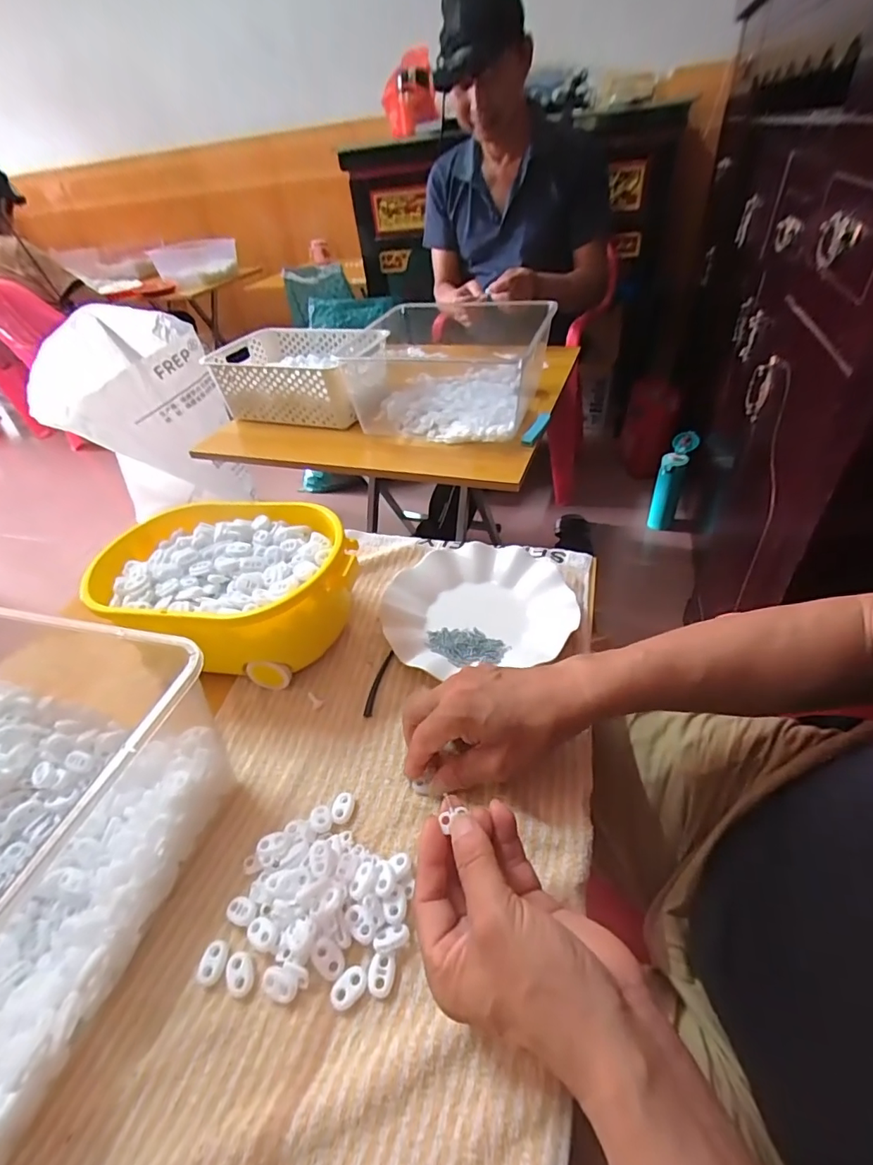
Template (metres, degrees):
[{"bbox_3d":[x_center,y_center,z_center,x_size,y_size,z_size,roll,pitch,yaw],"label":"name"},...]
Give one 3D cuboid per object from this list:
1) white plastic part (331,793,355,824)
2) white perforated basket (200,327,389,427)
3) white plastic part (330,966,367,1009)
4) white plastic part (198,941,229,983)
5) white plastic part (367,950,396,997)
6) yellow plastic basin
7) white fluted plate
[{"bbox_3d":[-0.069,0.166,0.363,0.014,0.005,0.022,7,43,15],"label":"white plastic part"},{"bbox_3d":[-0.255,-0.393,0.947,0.305,0.113,0.203,12,44,20],"label":"white perforated basket"},{"bbox_3d":[-0.051,0.236,0.288,0.023,0.005,0.015,-33,47,-26],"label":"white plastic part"},{"bbox_3d":[-0.137,0.231,0.303,0.015,0.004,0.022,-3,41,5],"label":"white plastic part"},{"bbox_3d":[-0.032,0.230,0.291,0.016,0.006,0.020,-4,41,3],"label":"white plastic part"},{"bbox_3d":[-0.191,0.013,0.486,0.230,0.109,0.162,1,42,9],"label":"yellow plastic basin"},{"bbox_3d":[0.039,0.021,0.500,0.181,0.024,0.163,-12,41,-5],"label":"white fluted plate"}]

